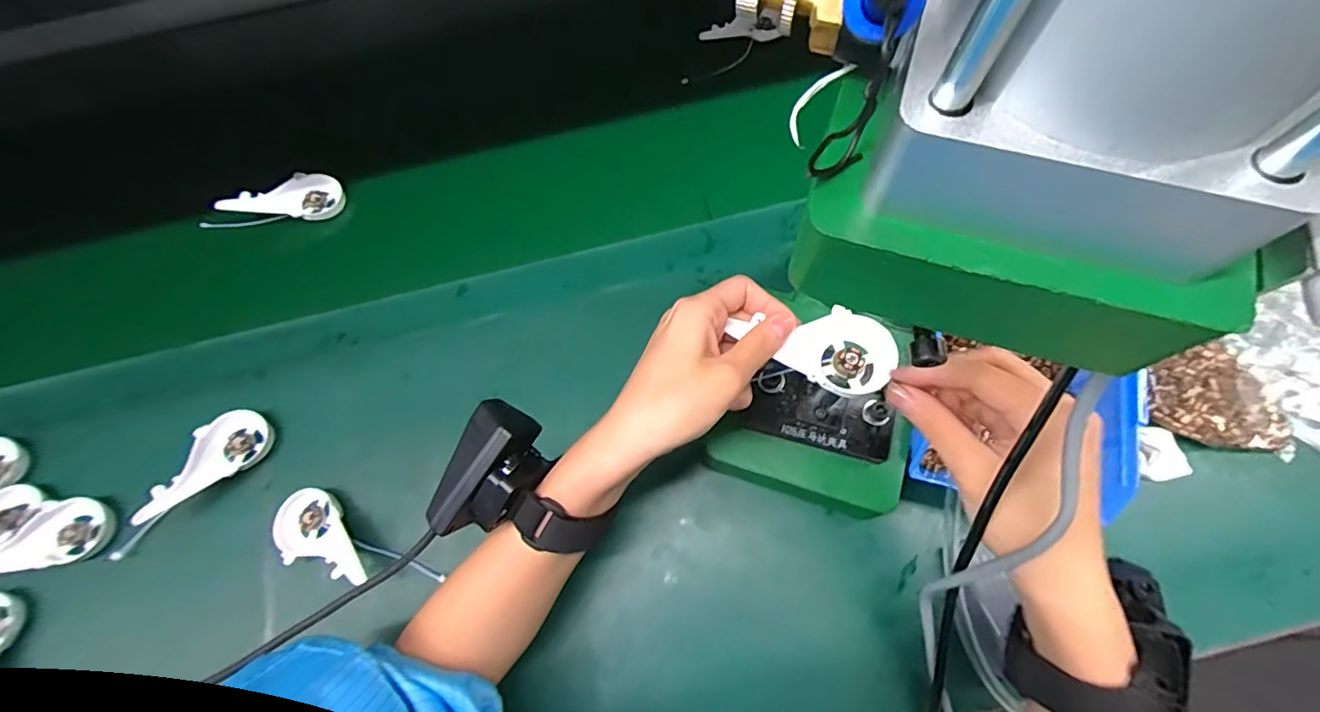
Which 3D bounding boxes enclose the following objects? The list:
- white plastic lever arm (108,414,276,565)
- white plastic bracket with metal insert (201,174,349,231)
[{"bbox_3d":[-0.368,0.095,0.430,0.137,0.030,0.046,-40,71,-13],"label":"white plastic lever arm"},{"bbox_3d":[-0.365,-0.145,0.529,0.121,0.031,0.040,-18,67,-5],"label":"white plastic bracket with metal insert"}]

